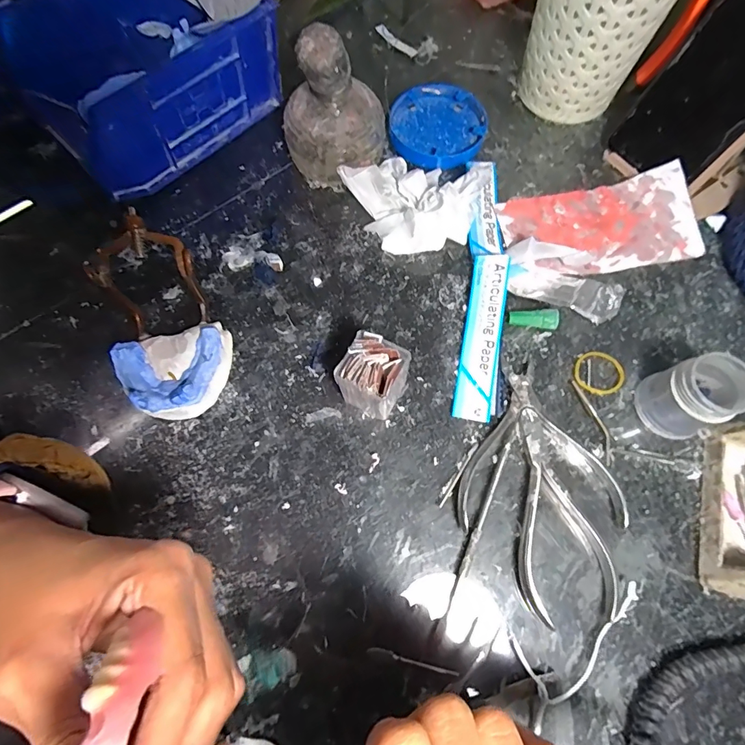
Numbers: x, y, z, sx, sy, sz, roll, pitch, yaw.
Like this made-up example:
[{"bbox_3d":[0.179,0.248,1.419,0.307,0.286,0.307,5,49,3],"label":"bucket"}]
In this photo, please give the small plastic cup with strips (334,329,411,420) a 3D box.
[{"bbox_3d":[0.001,0.004,0.270,0.034,0.056,0.035,28,73,9],"label":"small plastic cup with strips"}]

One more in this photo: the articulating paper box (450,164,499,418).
[{"bbox_3d":[0.076,-0.025,0.297,0.026,0.022,0.112,10,71,4],"label":"articulating paper box"}]

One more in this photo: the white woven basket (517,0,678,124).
[{"bbox_3d":[0.169,-0.272,0.341,0.089,0.108,0.095,13,71,5],"label":"white woven basket"}]

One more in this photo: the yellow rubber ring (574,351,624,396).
[{"bbox_3d":[0.156,0.000,0.299,0.034,0.004,0.031,0,71,0],"label":"yellow rubber ring"}]

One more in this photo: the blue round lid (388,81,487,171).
[{"bbox_3d":[0.054,-0.207,0.368,0.077,0.014,0.082,0,71,0],"label":"blue round lid"}]

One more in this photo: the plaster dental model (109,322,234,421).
[{"bbox_3d":[-0.127,-0.001,0.286,0.068,0.029,0.057,-19,72,-6],"label":"plaster dental model"}]

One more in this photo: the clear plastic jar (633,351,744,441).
[{"bbox_3d":[0.198,0.015,0.269,0.041,0.050,0.041,0,71,0],"label":"clear plastic jar"}]

